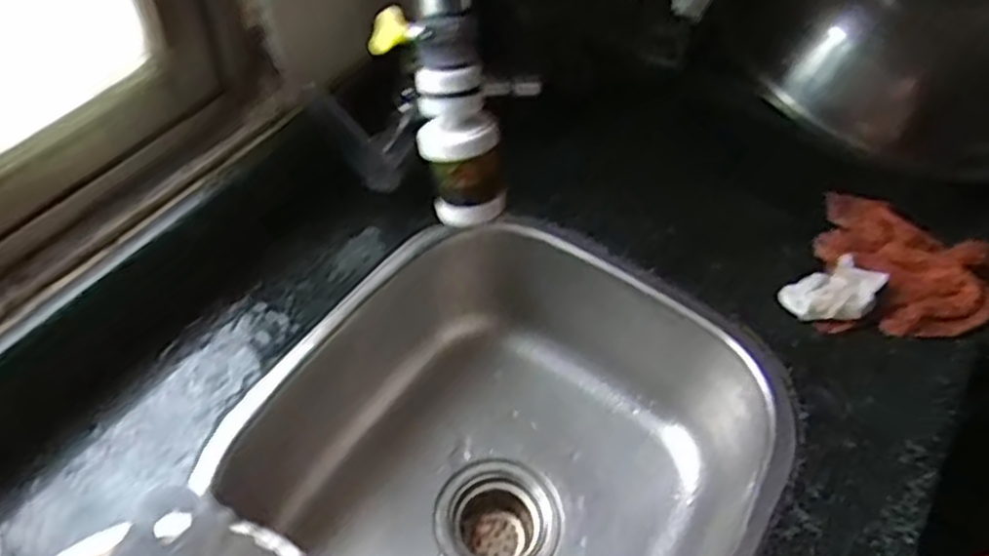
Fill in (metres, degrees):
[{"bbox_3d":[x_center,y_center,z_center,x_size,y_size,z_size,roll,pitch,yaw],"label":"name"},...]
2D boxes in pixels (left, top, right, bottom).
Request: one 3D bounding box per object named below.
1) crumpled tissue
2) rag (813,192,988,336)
[{"bbox_3d":[0.278,0.012,0.612,0.069,0.040,0.047,-11,55,-13],"label":"crumpled tissue"},{"bbox_3d":[0.344,0.001,0.633,0.142,0.039,0.154,25,55,14],"label":"rag"}]

